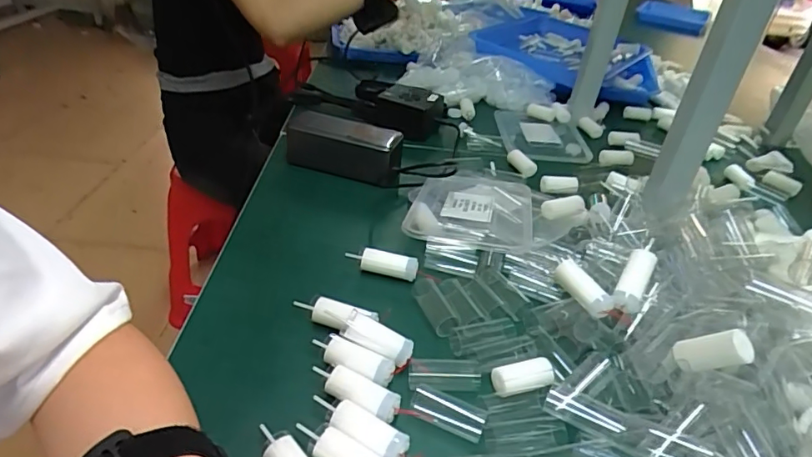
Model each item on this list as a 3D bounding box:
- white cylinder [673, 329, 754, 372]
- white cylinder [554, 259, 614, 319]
[{"bbox_3d":[0.192,0.077,0.319,0.042,0.019,0.017,-23,17,36],"label":"white cylinder"},{"bbox_3d":[0.136,0.046,0.391,0.015,0.020,0.049,-23,61,-36],"label":"white cylinder"}]

